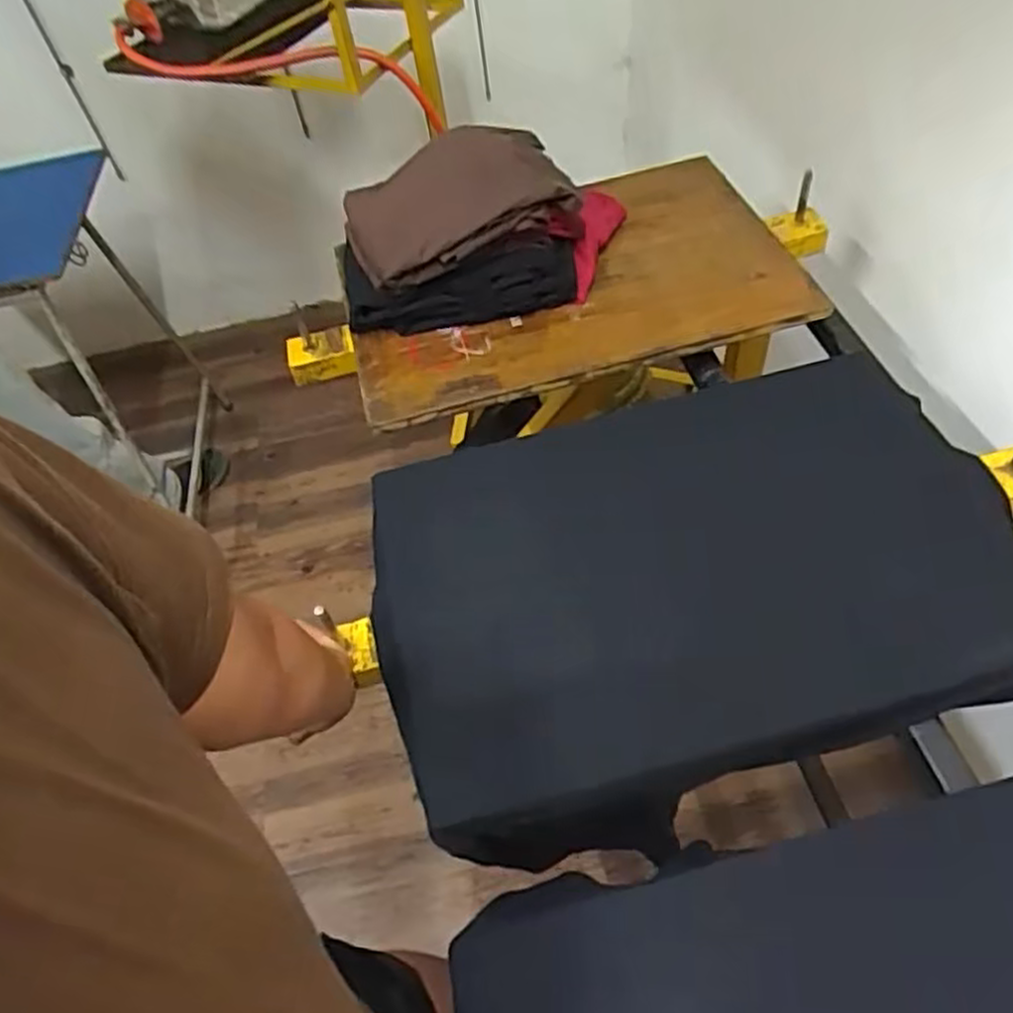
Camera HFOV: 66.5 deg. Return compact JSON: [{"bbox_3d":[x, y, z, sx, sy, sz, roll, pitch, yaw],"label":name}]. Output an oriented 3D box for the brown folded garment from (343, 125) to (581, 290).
[{"bbox_3d":[-0.075,-0.409,1.008,0.280,0.102,0.244,-21,54,-8],"label":"brown folded garment"}]

